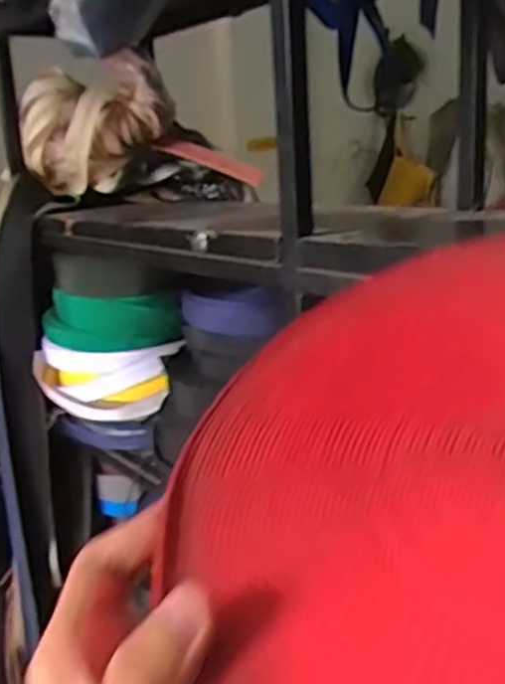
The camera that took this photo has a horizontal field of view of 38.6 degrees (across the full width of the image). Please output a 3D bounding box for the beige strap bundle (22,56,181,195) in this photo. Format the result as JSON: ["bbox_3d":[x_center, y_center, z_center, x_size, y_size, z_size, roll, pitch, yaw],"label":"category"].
[{"bbox_3d":[-0.208,-0.284,0.991,0.200,0.198,0.097,-8,15,-16],"label":"beige strap bundle"}]

